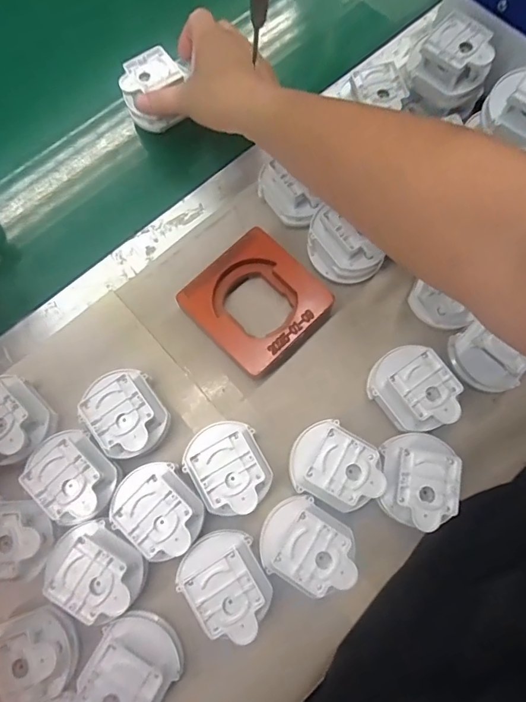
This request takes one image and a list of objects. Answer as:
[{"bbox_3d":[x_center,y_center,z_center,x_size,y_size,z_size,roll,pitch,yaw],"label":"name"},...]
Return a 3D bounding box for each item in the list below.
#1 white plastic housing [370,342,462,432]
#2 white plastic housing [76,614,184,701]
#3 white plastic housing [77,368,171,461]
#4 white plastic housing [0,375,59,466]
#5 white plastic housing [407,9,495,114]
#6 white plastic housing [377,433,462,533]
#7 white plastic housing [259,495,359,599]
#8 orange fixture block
[{"bbox_3d":[0.122,0.032,0.379,0.055,0.051,0.068,-37,79,-9],"label":"white plastic housing"},{"bbox_3d":[-0.093,0.225,0.319,0.062,0.040,0.070,39,79,9],"label":"white plastic housing"},{"bbox_3d":[-0.109,0.054,0.369,0.059,0.047,0.067,-33,78,-8],"label":"white plastic housing"},{"bbox_3d":[-0.201,0.056,0.369,0.053,0.051,0.057,0,76,-1],"label":"white plastic housing"},{"bbox_3d":[0.163,-0.251,0.408,0.052,0.055,0.065,-36,79,-9],"label":"white plastic housing"},{"bbox_3d":[0.121,0.101,0.356,0.057,0.040,0.071,7,76,1],"label":"white plastic housing"},{"bbox_3d":[0.033,0.145,0.343,0.069,0.039,0.058,38,79,8],"label":"white plastic housing"},{"bbox_3d":[-0.006,-0.042,0.408,0.099,0.030,0.102,-44,80,-10],"label":"orange fixture block"}]

